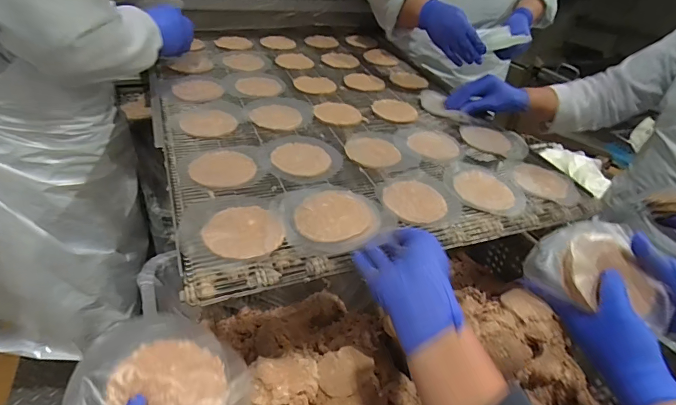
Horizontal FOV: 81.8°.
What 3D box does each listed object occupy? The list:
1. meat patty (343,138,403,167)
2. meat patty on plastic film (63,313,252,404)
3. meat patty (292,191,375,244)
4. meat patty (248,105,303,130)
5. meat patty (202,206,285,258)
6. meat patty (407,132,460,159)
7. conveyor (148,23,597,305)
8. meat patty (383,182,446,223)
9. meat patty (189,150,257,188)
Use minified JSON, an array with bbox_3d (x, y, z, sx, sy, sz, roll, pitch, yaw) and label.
[{"bbox_3d":[0.054,-0.081,0.620,0.086,0.008,0.072,21,37,21],"label":"meat patty"},{"bbox_3d":[-0.144,0.150,0.327,0.140,0.016,0.106,14,49,-6],"label":"meat patty on plastic film"},{"bbox_3d":[-0.005,0.014,0.475,0.093,0.011,0.082,-14,39,-27],"label":"meat patty"},{"bbox_3d":[-0.107,-0.148,0.679,0.086,0.017,0.066,-4,36,-15],"label":"meat patty"},{"bbox_3d":[-0.108,0.032,0.447,0.084,0.006,0.084,-10,38,-23],"label":"meat patty"},{"bbox_3d":[0.166,-0.098,0.676,0.090,0.011,0.072,24,38,24],"label":"meat patty"},{"bbox_3d":[-0.024,-0.193,0.753,0.590,0.032,0.783,-10,42,-22],"label":"conveyor"},{"bbox_3d":[0.105,-0.001,0.536,0.082,0.011,0.079,4,34,-3],"label":"meat patty"},{"bbox_3d":[-0.161,-0.049,0.545,0.085,0.008,0.087,-12,38,-24],"label":"meat patty"}]

